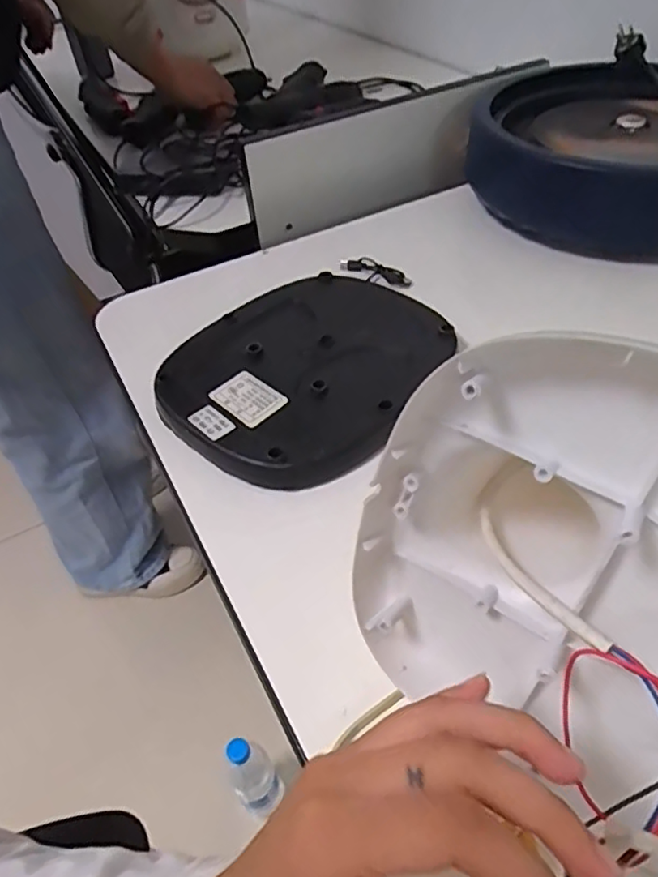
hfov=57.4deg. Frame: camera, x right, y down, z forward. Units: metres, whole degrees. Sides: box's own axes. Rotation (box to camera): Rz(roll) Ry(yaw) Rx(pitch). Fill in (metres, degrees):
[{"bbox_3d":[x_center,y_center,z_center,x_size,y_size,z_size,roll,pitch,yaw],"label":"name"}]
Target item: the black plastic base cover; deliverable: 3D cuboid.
[{"bbox_3d":[-0.016,-0.049,0.459,0.210,0.037,0.187,-37,53,-26],"label":"black plastic base cover"}]

